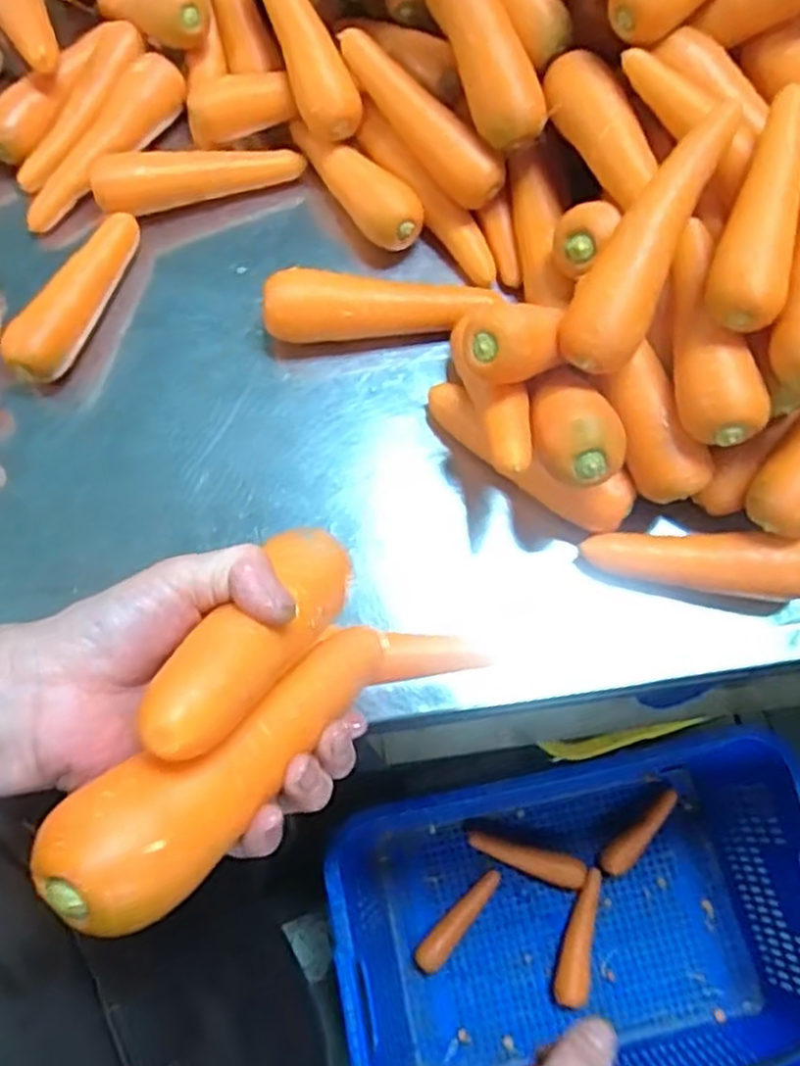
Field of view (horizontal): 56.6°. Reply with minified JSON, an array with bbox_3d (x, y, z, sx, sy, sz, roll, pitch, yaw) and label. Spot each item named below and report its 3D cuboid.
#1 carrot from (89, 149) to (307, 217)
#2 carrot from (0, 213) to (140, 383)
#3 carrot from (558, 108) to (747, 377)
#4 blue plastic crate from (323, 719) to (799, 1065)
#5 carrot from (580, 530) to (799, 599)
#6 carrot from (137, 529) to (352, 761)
[{"bbox_3d":[-0.170,-0.306,0.628,0.171,0.035,0.043,-16,71,-4],"label":"carrot"},{"bbox_3d":[-0.246,-0.184,0.579,0.043,0.045,0.159,25,73,10],"label":"carrot"},{"bbox_3d":[0.153,-0.178,0.443,0.045,0.037,0.176,30,87,11],"label":"carrot"},{"bbox_3d":[0.244,0.526,0.976,0.612,0.327,0.421,-13,71,-3],"label":"blue plastic crate"},{"bbox_3d":[0.194,0.015,0.480,0.141,0.033,0.034,10,71,5],"label":"carrot"},{"bbox_3d":[-0.056,0.040,0.294,0.037,0.145,0.031,20,115,8],"label":"carrot"}]

